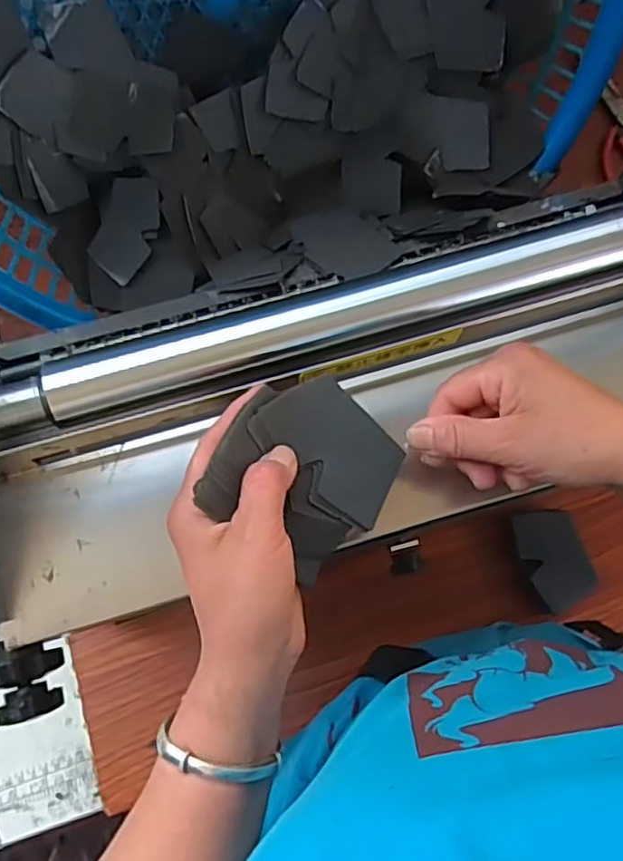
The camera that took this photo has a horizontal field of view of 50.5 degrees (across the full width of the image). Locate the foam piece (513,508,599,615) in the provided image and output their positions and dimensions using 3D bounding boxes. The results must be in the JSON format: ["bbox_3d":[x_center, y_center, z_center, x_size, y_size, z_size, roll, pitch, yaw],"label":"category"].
[{"bbox_3d":[0.208,0.107,0.559,0.055,0.011,0.081,-16,76,-4],"label":"foam piece"}]

